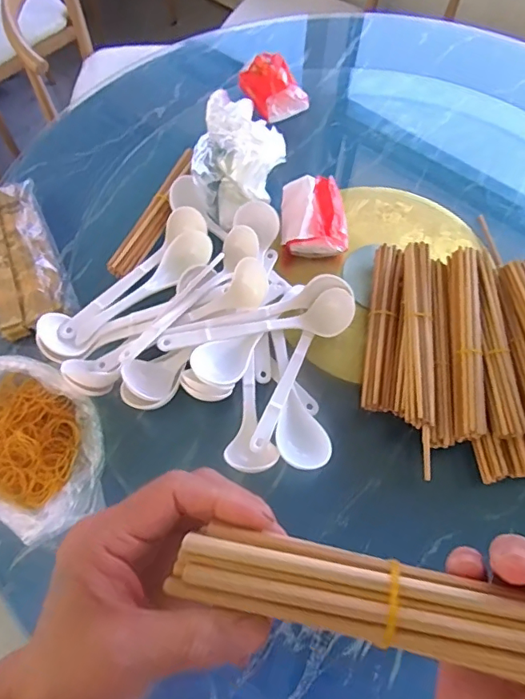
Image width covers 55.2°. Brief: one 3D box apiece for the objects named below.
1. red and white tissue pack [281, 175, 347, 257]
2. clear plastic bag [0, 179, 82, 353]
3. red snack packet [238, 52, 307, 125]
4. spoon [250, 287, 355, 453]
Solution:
[{"bbox_3d":[0.085,-0.219,0.817,0.110,0.058,0.121,-1,65,-2],"label":"red and white tissue pack"},{"bbox_3d":[-0.422,-0.137,0.821,0.180,0.042,0.305,-19,67,-10],"label":"clear plastic bag"},{"bbox_3d":[0.015,-0.495,0.939,0.091,0.061,0.123,-31,69,-15],"label":"red snack packet"},{"bbox_3d":[0.058,0.023,0.704,0.073,0.044,0.262,23,66,9],"label":"spoon"}]

